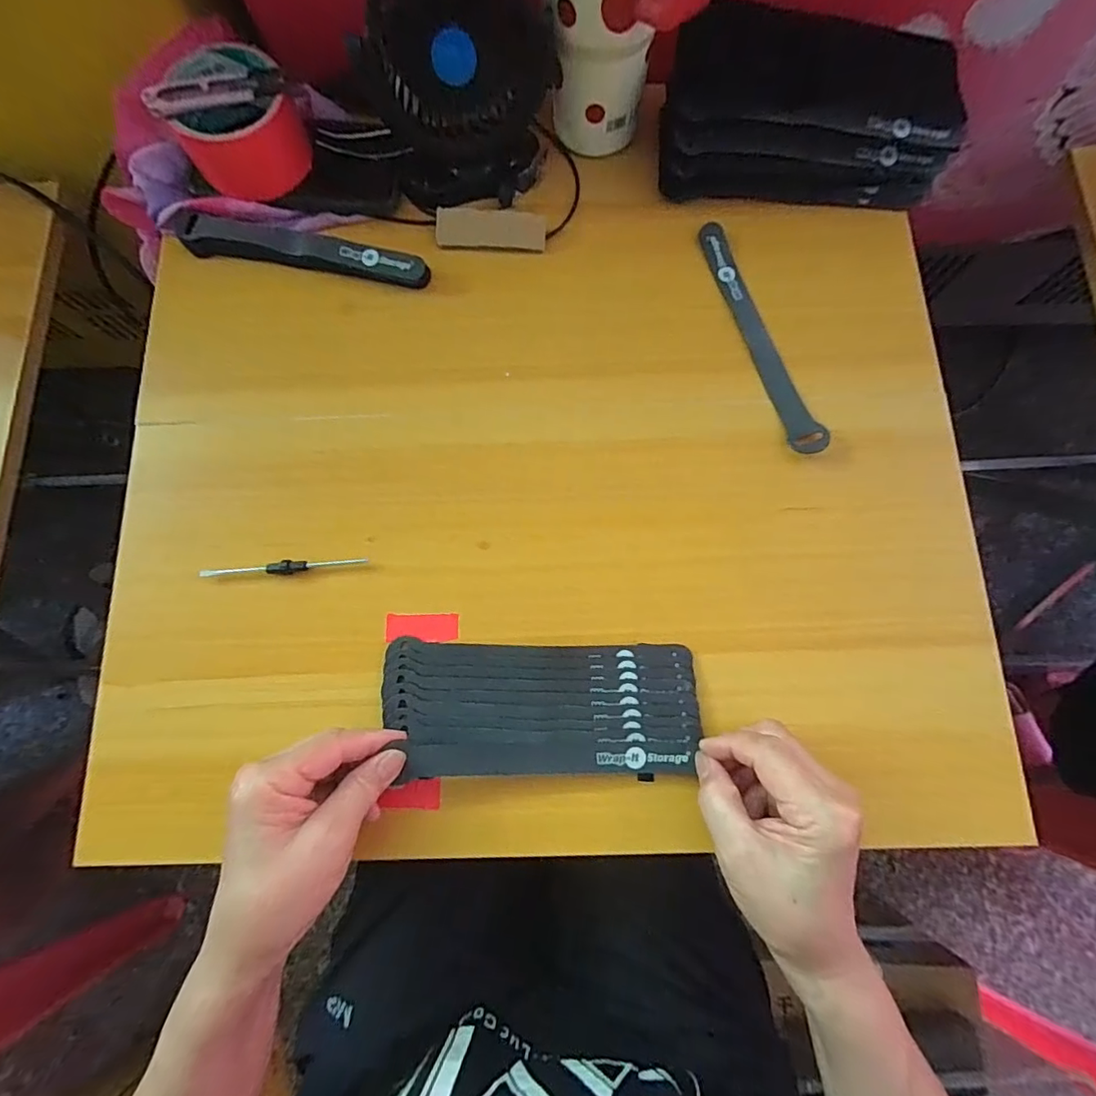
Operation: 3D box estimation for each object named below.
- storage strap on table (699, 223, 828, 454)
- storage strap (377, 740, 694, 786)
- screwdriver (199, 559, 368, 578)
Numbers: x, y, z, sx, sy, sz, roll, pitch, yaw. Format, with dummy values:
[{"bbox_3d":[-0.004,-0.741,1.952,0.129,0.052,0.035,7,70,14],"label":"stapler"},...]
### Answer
[{"bbox_3d":[0.155,-0.158,0.376,0.023,0.004,0.195,-20,76,10],"label":"storage strap on table"},{"bbox_3d":[0.001,0.132,0.319,0.177,0.005,0.021,-2,83,2],"label":"storage strap"},{"bbox_3d":[-0.183,0.013,0.352,0.111,0.010,0.008,-6,79,1],"label":"screwdriver"}]

